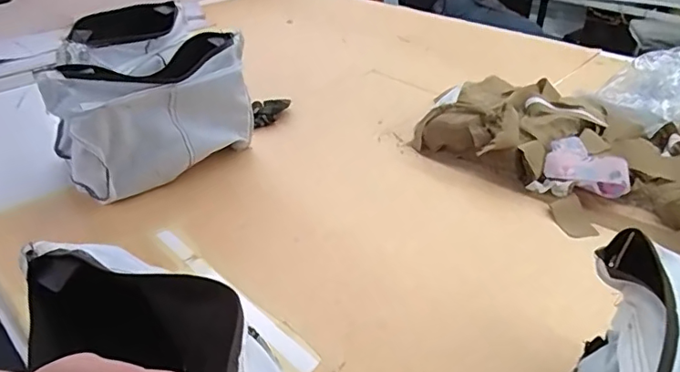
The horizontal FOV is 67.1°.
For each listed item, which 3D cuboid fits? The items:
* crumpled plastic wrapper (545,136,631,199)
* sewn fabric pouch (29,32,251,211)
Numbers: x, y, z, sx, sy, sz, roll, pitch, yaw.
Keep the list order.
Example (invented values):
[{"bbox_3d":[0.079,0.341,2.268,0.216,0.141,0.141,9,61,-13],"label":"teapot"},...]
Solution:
[{"bbox_3d":[0.348,-0.022,0.727,0.108,0.058,0.068,13,36,20],"label":"crumpled plastic wrapper"},{"bbox_3d":[-0.256,-0.098,0.749,0.084,0.195,0.291,27,43,36],"label":"sewn fabric pouch"}]

